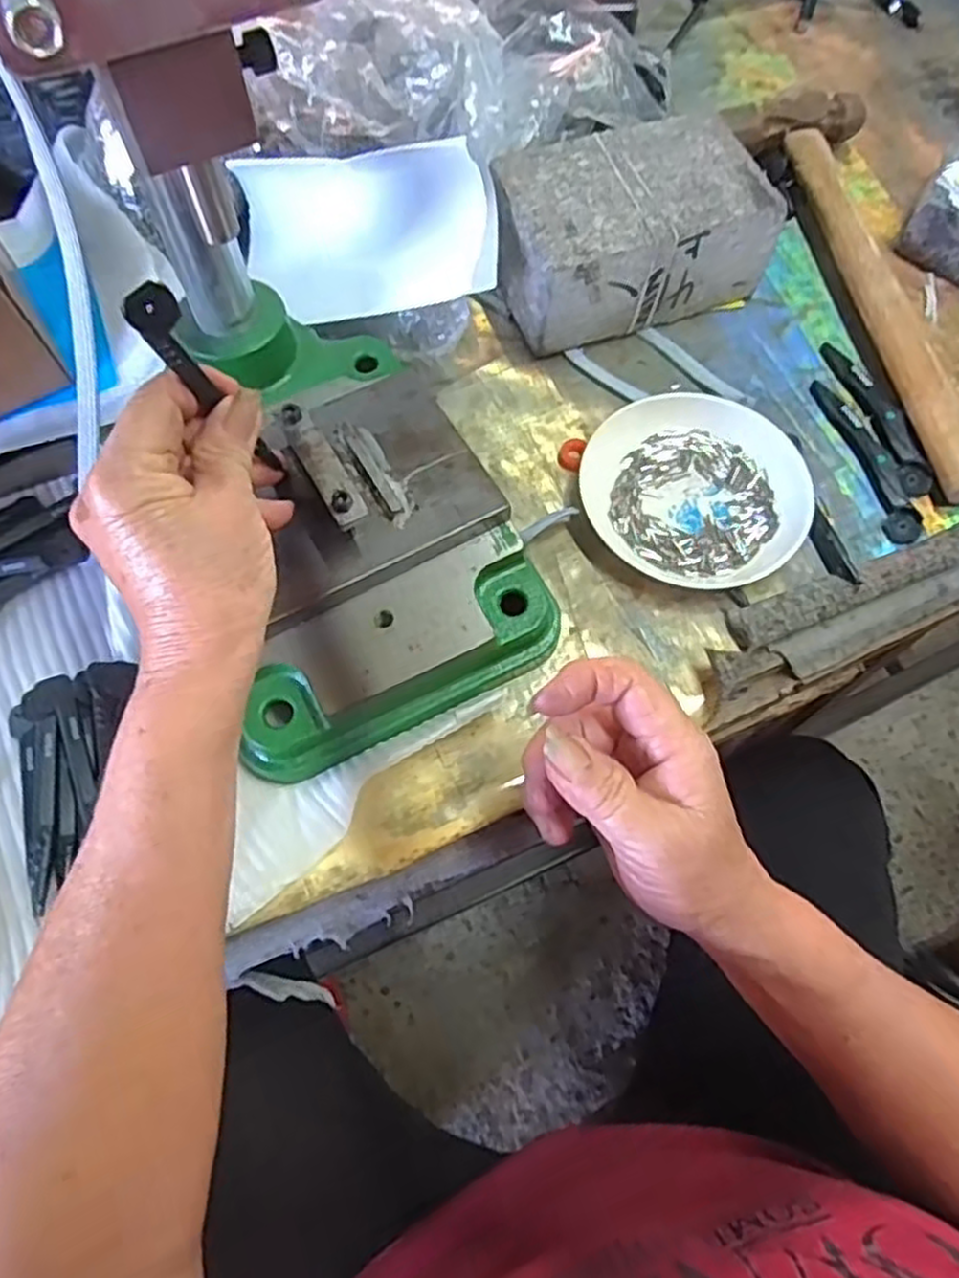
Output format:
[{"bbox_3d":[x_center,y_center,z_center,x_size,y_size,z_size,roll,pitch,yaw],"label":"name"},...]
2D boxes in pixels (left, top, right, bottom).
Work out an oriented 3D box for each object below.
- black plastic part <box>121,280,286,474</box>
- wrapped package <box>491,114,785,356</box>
[{"bbox_3d":[-0.099,-0.092,0.287,0.016,0.098,0.008,-39,70,-5],"label":"black plastic part"},{"bbox_3d":[0.086,-0.243,0.462,0.149,0.067,0.097,-18,67,-9],"label":"wrapped package"}]

